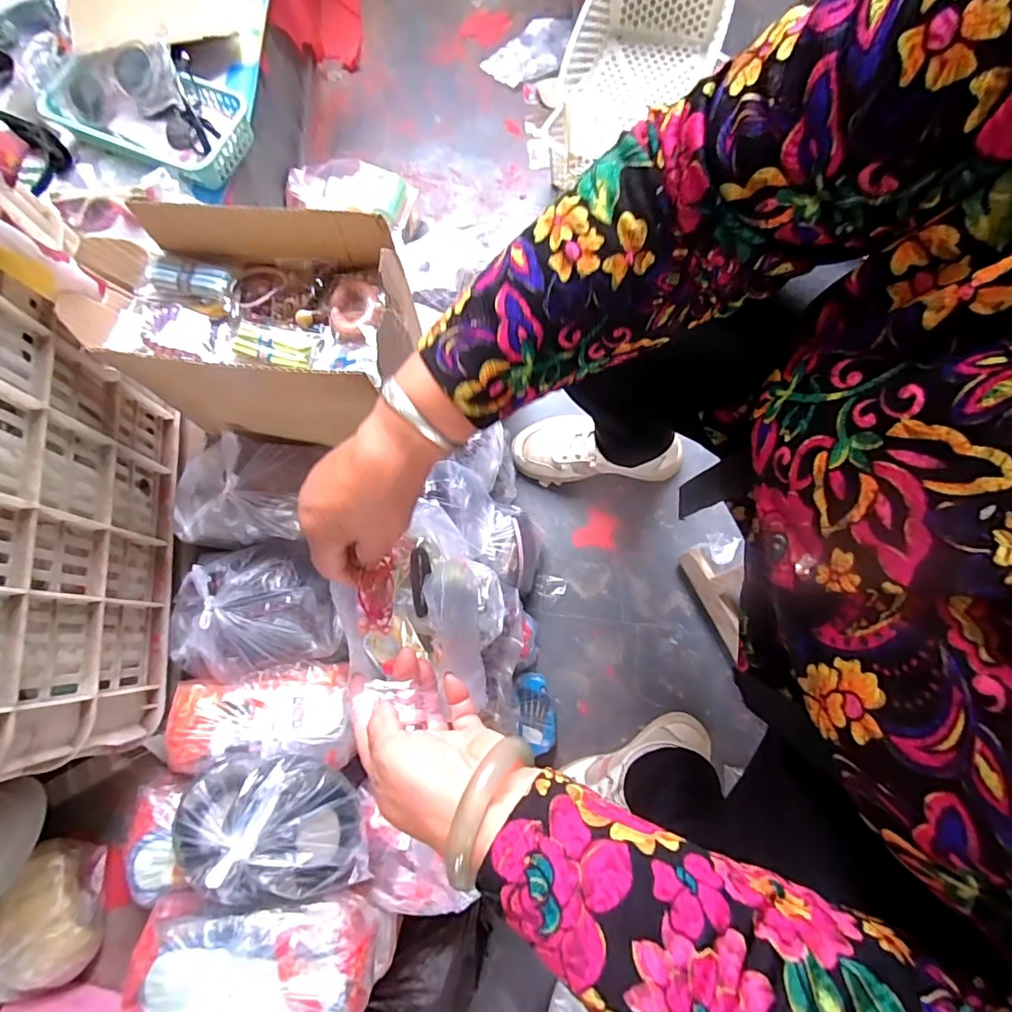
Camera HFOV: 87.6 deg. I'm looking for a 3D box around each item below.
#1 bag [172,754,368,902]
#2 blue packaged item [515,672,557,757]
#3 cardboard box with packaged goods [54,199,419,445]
[{"bbox_3d":[-0.204,0.279,0.459,0.156,0.067,0.107,0,78,1],"label":"bag"},{"bbox_3d":[0.031,0.268,0.684,0.065,0.030,0.093,3,71,-40],"label":"blue packaged item"},{"bbox_3d":[-0.225,-0.161,0.494,0.263,0.150,0.149,3,78,2],"label":"cardboard box with packaged goods"}]

